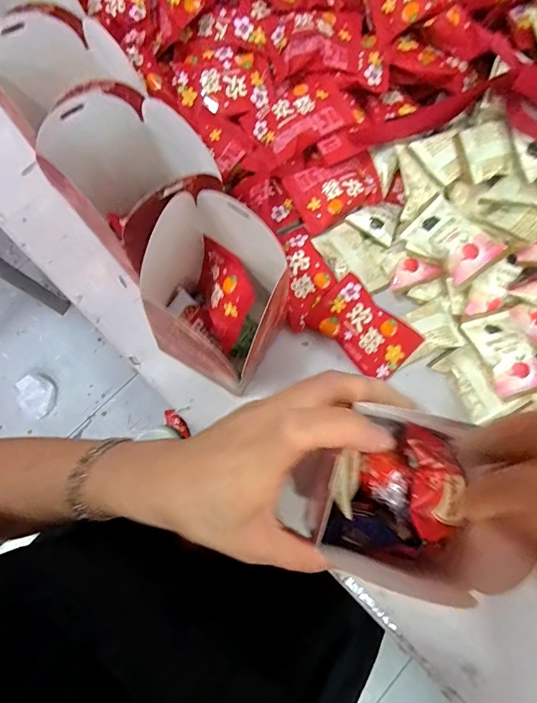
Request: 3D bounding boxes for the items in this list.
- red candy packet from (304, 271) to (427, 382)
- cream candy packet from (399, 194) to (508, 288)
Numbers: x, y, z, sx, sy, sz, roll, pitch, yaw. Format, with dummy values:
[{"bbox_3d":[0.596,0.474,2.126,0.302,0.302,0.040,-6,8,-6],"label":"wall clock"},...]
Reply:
[{"bbox_3d":[0.076,-0.018,0.330,0.080,0.020,0.049,43,78,10],"label":"red candy packet"},{"bbox_3d":[0.136,-0.083,0.313,0.042,0.014,0.065,-41,71,1],"label":"cream candy packet"}]

